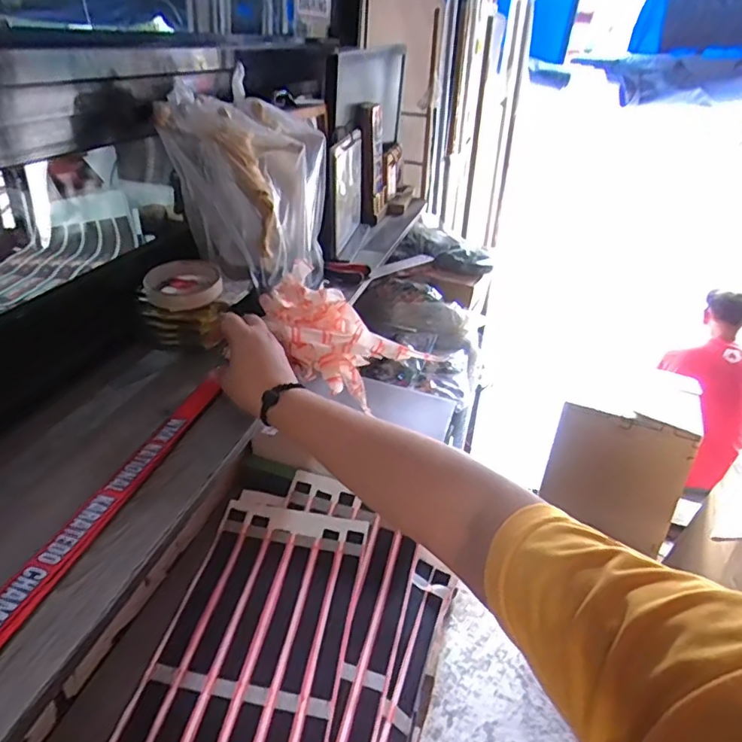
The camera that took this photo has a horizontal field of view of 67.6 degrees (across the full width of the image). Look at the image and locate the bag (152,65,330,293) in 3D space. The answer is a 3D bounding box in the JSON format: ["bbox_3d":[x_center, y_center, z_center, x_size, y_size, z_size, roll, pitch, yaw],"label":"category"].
[{"bbox_3d":[-0.162,-0.249,0.756,0.164,0.232,0.193,12,32,11],"label":"bag"}]

